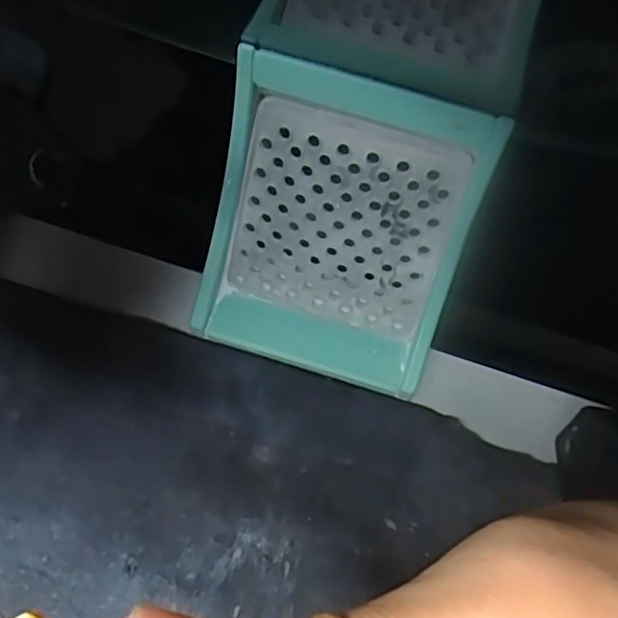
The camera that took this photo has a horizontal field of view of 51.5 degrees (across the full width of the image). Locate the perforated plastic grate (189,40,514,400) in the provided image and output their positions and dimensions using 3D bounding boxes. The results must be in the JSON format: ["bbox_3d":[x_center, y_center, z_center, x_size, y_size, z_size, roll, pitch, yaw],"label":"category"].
[{"bbox_3d":[0.007,-0.021,0.192,0.074,0.092,0.012,17,27,3],"label":"perforated plastic grate"}]

